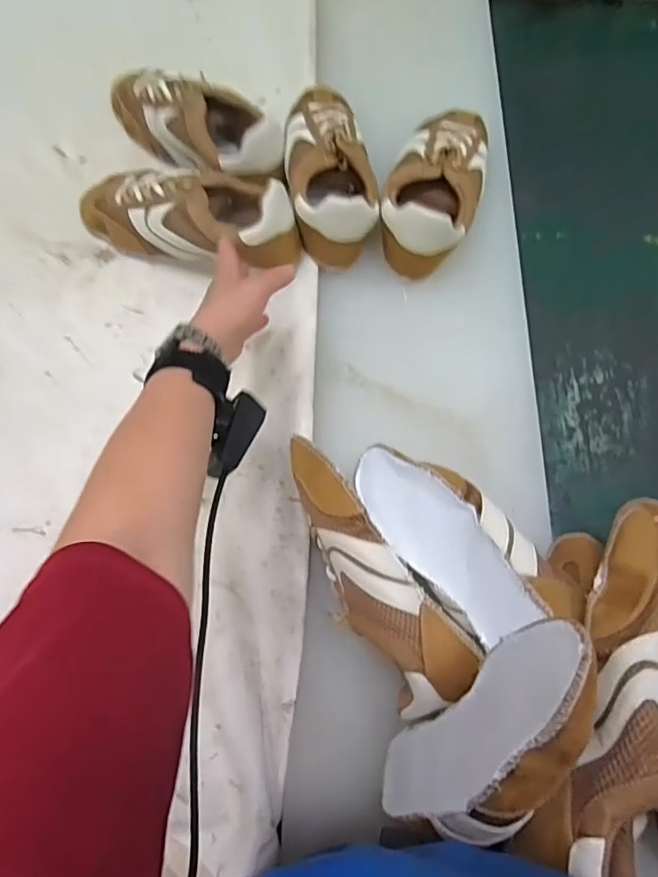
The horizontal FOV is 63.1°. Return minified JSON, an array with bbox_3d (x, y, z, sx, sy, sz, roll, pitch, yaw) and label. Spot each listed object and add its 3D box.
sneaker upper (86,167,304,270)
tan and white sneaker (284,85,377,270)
[{"bbox_3d":[-0.149,-0.231,0.558,0.234,0.068,0.095,9,70,8],"label":"sneaker upper"},{"bbox_3d":[-0.002,-0.296,0.590,0.087,0.086,0.223,-8,70,-3],"label":"tan and white sneaker"}]

